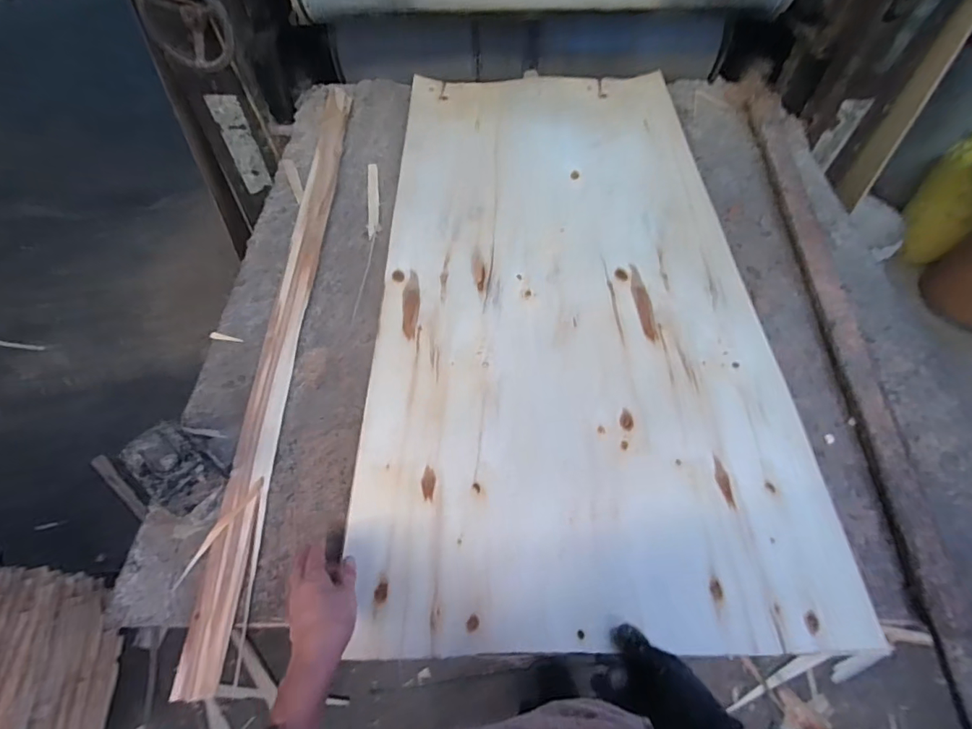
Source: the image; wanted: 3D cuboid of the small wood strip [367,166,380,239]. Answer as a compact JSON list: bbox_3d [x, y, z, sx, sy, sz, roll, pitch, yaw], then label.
[{"bbox_3d":[-0.231,-0.341,0.957,0.023,0.010,0.232,-7,59,-4],"label":"small wood strip"}]

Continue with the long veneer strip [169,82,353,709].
[{"bbox_3d":[-0.340,-0.134,0.813,0.059,0.008,1.168,-2,59,0],"label":"long veneer strip"}]

